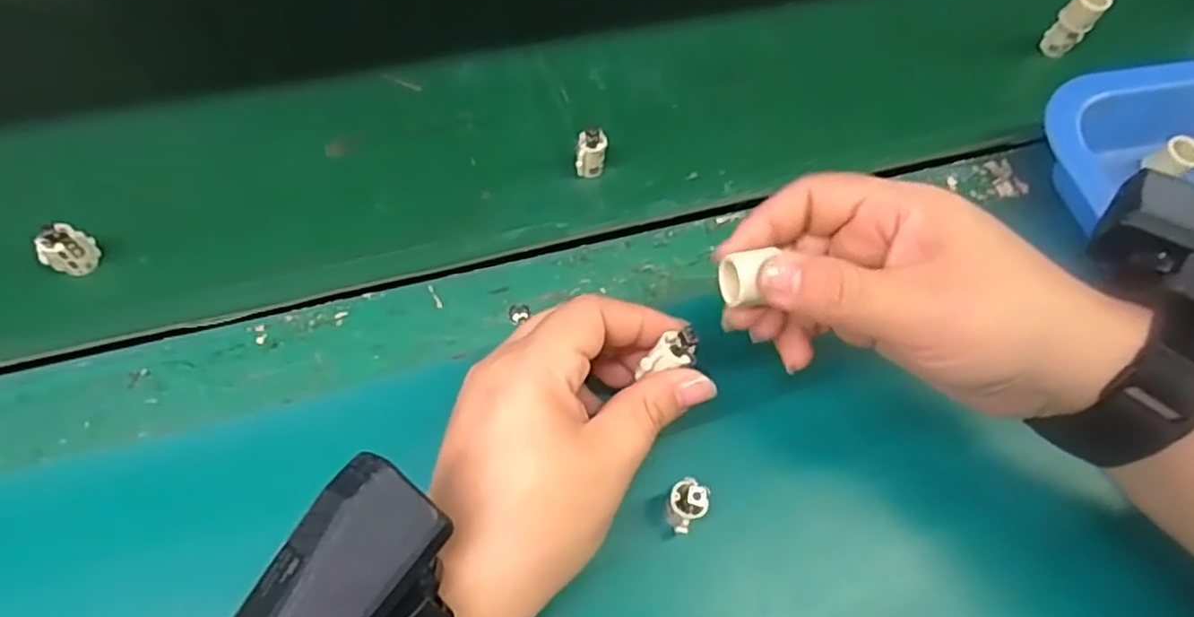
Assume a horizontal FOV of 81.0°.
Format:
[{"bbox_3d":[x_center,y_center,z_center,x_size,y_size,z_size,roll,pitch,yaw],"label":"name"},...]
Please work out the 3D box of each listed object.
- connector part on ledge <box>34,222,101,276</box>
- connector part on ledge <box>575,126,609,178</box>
[{"bbox_3d":[-0.235,-0.027,0.310,0.014,0.022,0.017,17,59,6],"label":"connector part on ledge"},{"bbox_3d":[-0.003,-0.079,0.359,0.015,0.027,0.013,8,58,0],"label":"connector part on ledge"}]

